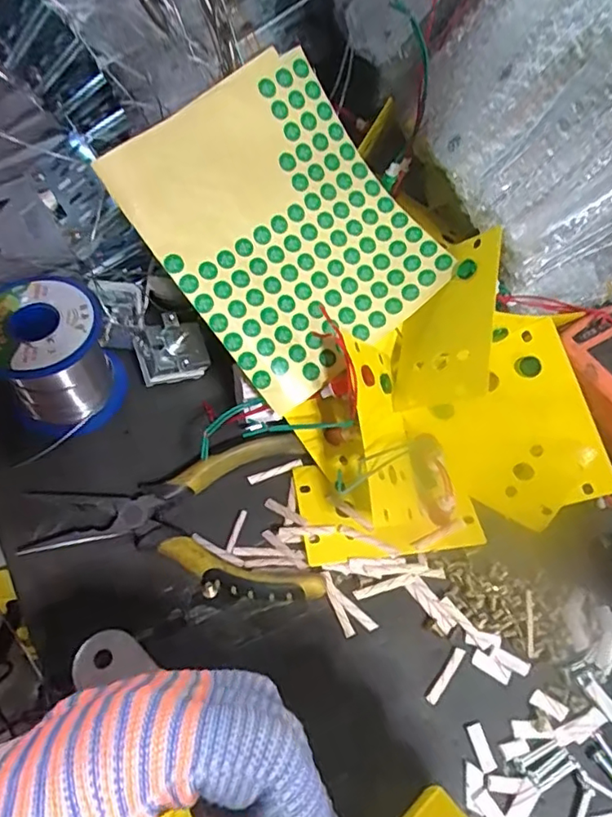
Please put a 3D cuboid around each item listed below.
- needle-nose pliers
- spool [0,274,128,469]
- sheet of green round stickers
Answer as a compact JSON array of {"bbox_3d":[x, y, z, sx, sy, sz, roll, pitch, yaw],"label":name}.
[{"bbox_3d":[-0.069,0.059,0.295,0.142,0.015,0.086,-3,58,-6],"label":"needle-nose pliers"},{"bbox_3d":[-0.141,-0.027,0.317,0.065,0.062,0.070,-19,61,-15],"label":"spool"},{"bbox_3d":[-0.009,-0.097,0.301,0.130,0.017,0.154,-39,99,-17],"label":"sheet of green round stickers"}]

